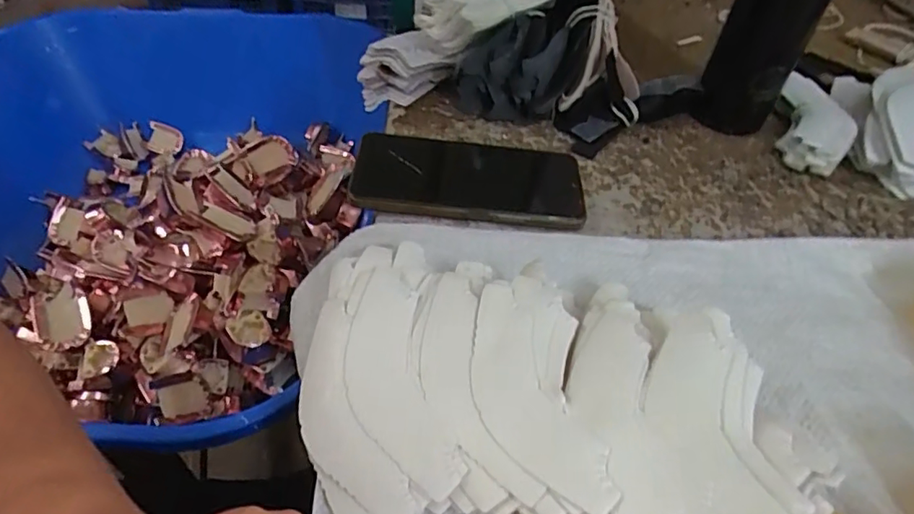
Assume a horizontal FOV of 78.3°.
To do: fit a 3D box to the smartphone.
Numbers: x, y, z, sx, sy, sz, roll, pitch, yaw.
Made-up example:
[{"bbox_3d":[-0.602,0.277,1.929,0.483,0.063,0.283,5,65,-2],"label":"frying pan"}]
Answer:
[{"bbox_3d":[0.007,-0.056,0.403,0.162,0.015,0.083,4,46,-2],"label":"smartphone"}]

